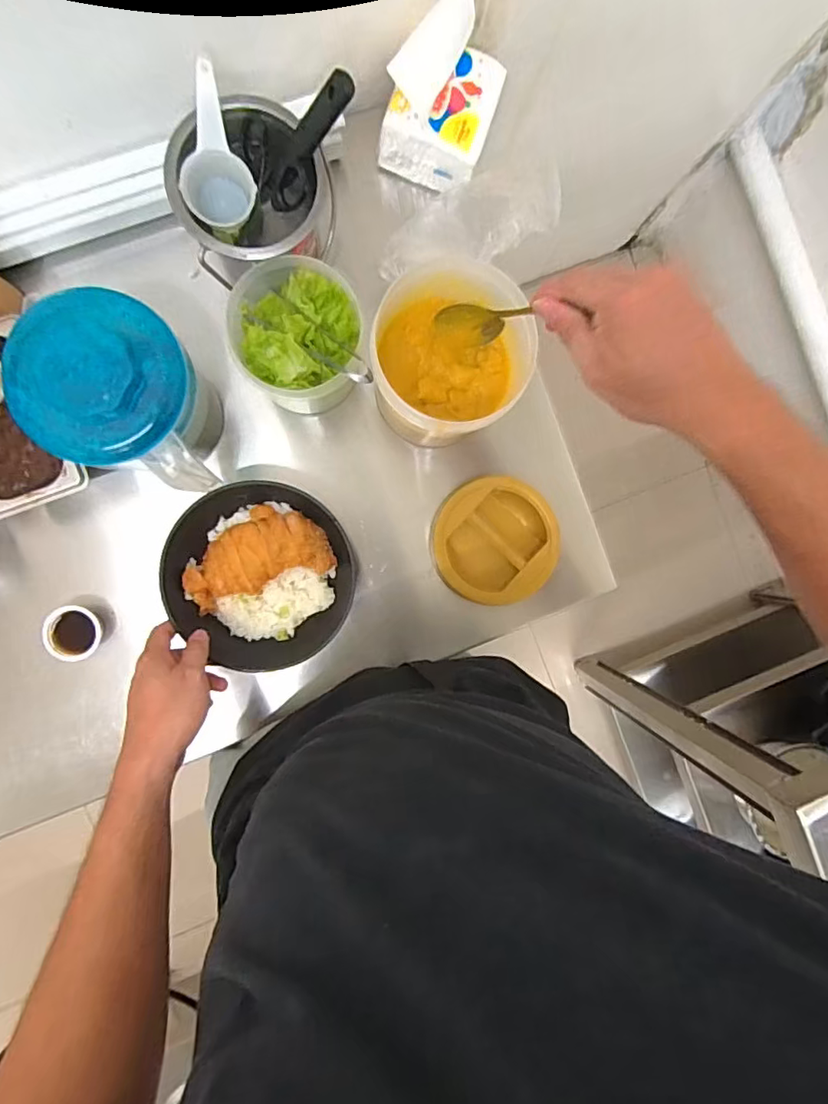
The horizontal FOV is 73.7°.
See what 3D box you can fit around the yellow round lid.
[{"bbox_3d":[0.089,-0.013,0.611,0.136,0.028,0.134,0,92,-5],"label":"yellow round lid"}]

